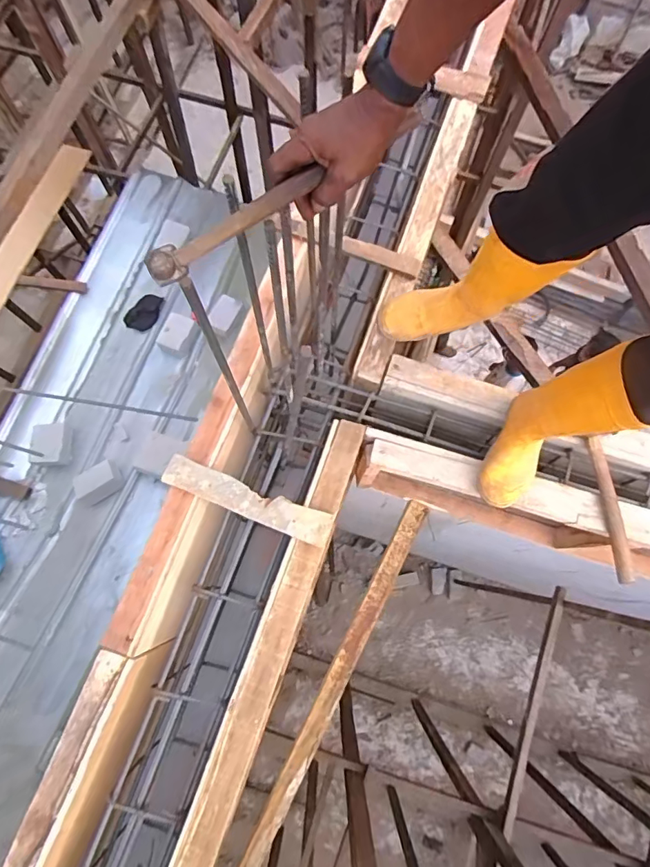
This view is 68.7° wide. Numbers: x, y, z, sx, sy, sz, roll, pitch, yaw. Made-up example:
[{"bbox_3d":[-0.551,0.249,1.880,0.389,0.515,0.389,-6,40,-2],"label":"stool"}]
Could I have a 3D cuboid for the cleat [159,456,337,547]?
[{"bbox_3d":[-0.154,0.134,0.957,0.347,0.015,0.069,21,82,0],"label":"cleat"}]

